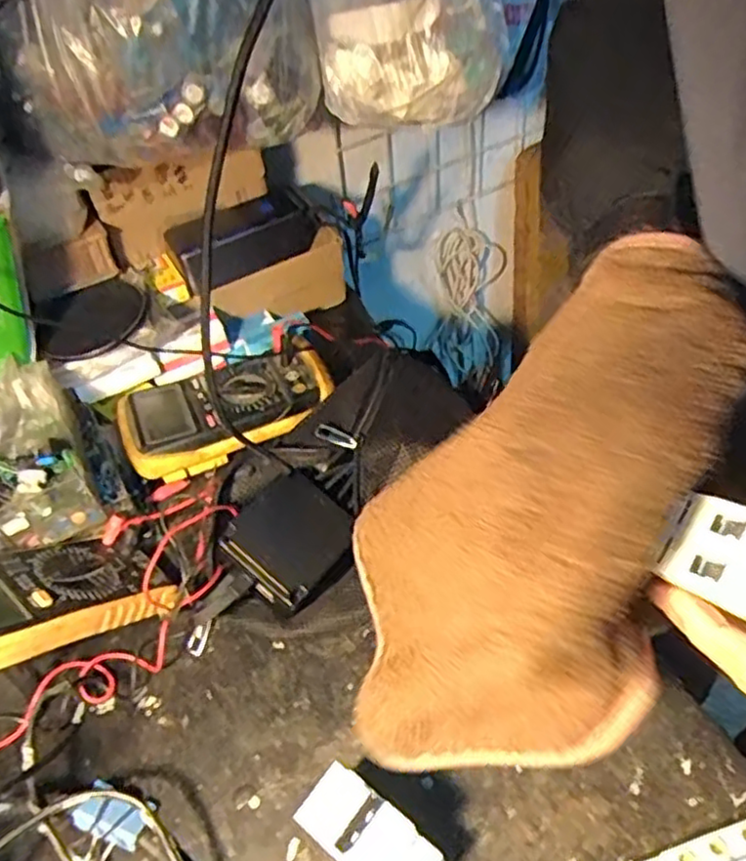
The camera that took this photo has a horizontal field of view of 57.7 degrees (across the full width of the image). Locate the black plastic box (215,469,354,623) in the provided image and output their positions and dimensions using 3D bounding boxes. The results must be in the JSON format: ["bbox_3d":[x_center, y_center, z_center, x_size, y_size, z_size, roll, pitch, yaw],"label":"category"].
[{"bbox_3d":[-0.058,0.081,0.493,0.081,0.035,0.081,40,57,8],"label":"black plastic box"}]

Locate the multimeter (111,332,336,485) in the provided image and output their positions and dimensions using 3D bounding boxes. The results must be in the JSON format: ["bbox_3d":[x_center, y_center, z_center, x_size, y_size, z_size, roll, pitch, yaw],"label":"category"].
[{"bbox_3d":[-0.132,-0.025,0.610,0.182,0.040,0.099,-22,50,-13],"label":"multimeter"}]

